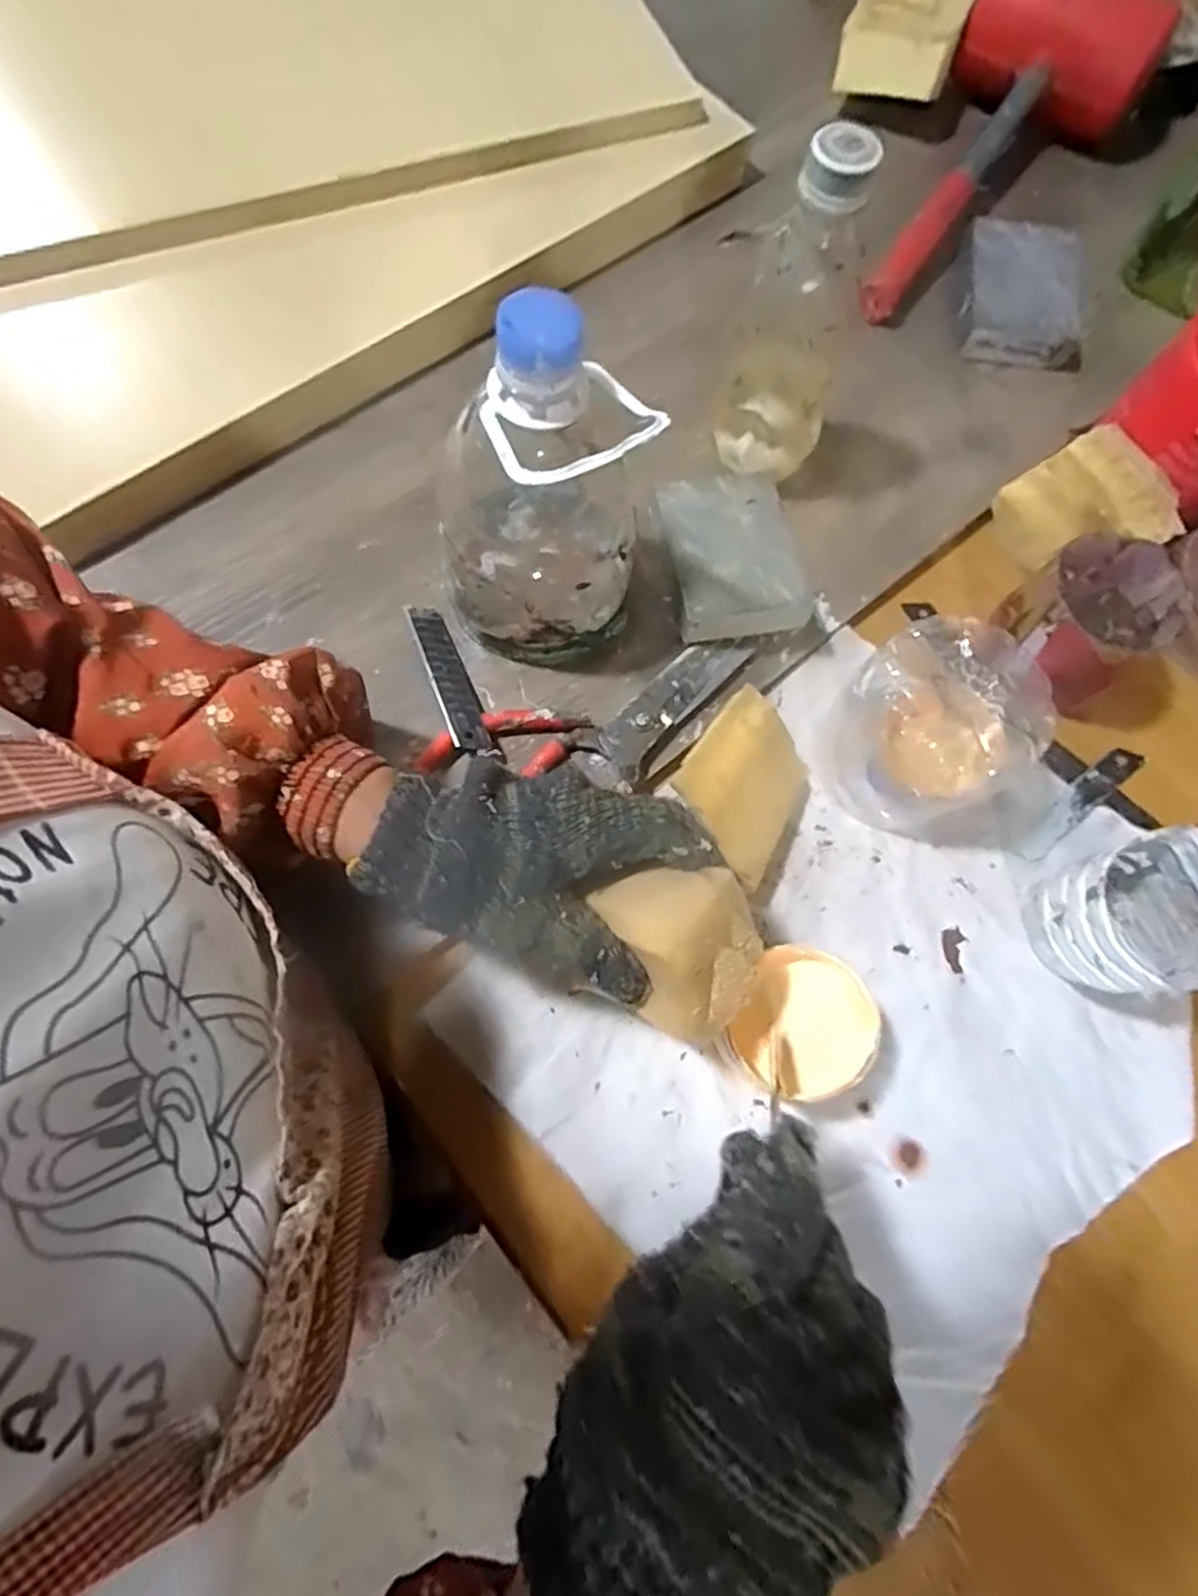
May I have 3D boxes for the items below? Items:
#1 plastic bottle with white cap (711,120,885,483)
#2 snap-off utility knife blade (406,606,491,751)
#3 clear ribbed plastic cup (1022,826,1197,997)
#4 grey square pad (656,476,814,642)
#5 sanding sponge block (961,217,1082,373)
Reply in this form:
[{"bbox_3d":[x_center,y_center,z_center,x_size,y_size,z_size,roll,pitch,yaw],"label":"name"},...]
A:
[{"bbox_3d":[0.095,-0.230,0.377,0.063,0.166,0.052,16,72,4],"label":"plastic bottle with white cap"},{"bbox_3d":[-0.081,-0.066,0.403,0.022,0.006,0.098,-16,66,-20],"label":"snap-off utility knife blade"},{"bbox_3d":[0.253,0.057,0.353,0.066,0.076,0.068,1,71,-4],"label":"clear ribbed plastic cup"},{"bbox_3d":[0.073,-0.137,0.414,0.068,0.022,0.099,-8,64,-1],"label":"grey square pad"},{"bbox_3d":[0.281,-0.336,0.493,0.074,0.028,0.104,5,74,0],"label":"sanding sponge block"}]

